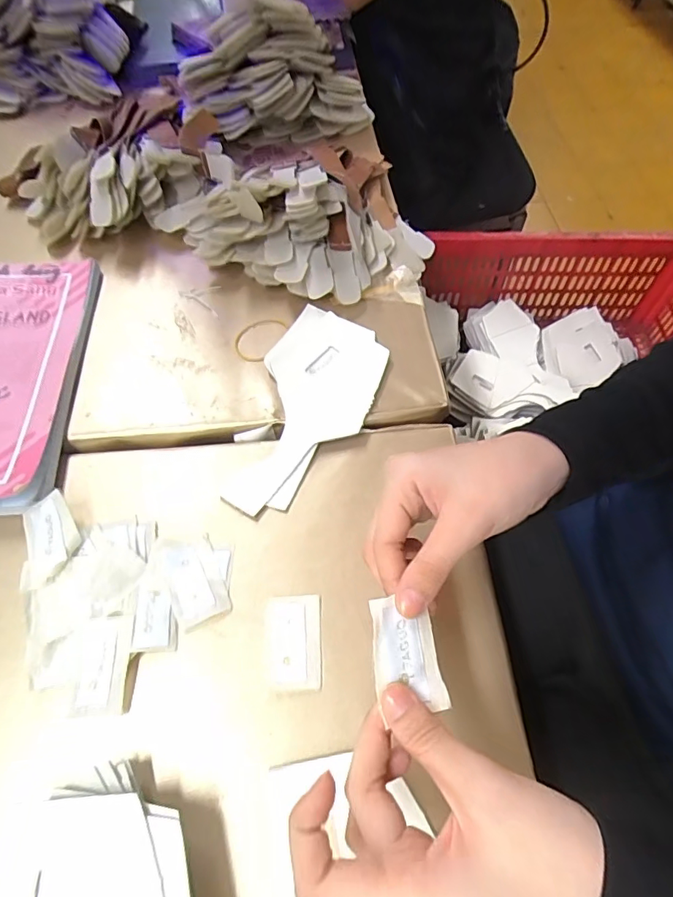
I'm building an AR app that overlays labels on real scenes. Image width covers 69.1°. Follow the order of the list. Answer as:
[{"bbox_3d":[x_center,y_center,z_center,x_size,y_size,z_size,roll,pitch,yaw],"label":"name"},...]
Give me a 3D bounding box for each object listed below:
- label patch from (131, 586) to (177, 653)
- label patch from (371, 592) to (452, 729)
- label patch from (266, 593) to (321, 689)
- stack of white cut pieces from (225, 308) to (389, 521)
[{"bbox_3d":[-0.115,0.108,0.311,0.024,0.008,0.039,-5,60,-4],"label":"label patch"},{"bbox_3d":[0.034,0.097,0.233,0.034,0.004,0.049,5,63,-19],"label":"label patch"},{"bbox_3d":[-0.027,0.121,0.306,0.033,0.004,0.055,-3,60,-3],"label":"label patch"},{"bbox_3d":[-0.021,-0.035,0.388,0.090,0.014,0.188,18,61,9],"label":"stack of white cut pieces"}]

